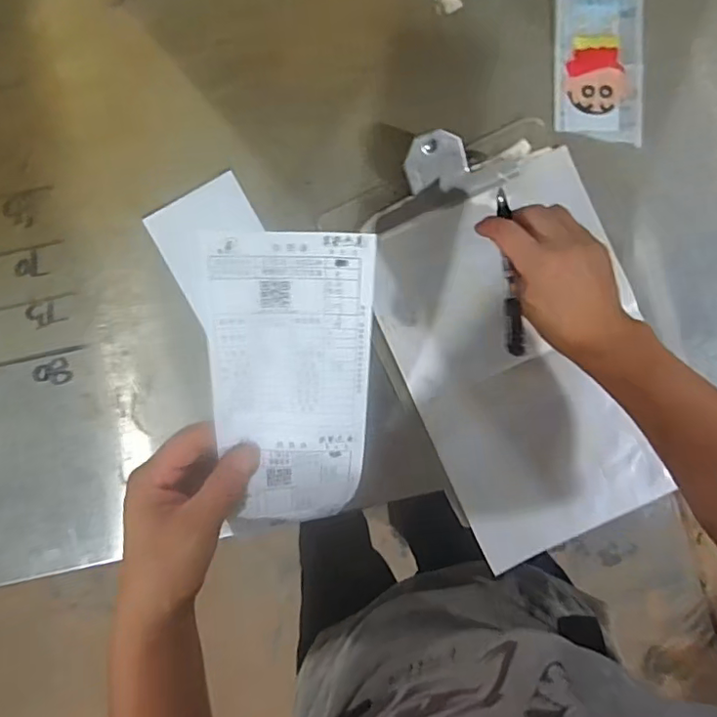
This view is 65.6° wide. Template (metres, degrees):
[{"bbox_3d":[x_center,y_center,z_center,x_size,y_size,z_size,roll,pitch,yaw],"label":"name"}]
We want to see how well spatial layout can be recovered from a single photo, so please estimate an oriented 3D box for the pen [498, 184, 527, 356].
[{"bbox_3d":[0.122,-0.070,0.453,0.014,0.015,0.135,-5,88,-1],"label":"pen"}]

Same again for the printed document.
[{"bbox_3d":[-0.039,0.023,0.341,0.093,0.014,0.201,-1,118,-1],"label":"printed document"}]

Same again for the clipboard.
[{"bbox_3d":[0.133,-0.014,0.502,0.211,0.029,0.363,-19,91,-1],"label":"clipboard"}]

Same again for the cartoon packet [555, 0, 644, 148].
[{"bbox_3d":[0.222,-0.270,0.511,0.080,0.009,0.141,0,89,-1],"label":"cartoon packet"}]

